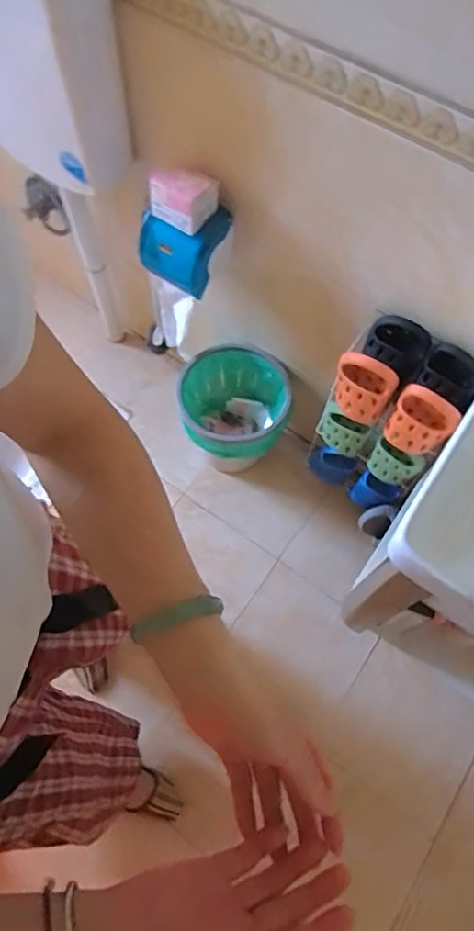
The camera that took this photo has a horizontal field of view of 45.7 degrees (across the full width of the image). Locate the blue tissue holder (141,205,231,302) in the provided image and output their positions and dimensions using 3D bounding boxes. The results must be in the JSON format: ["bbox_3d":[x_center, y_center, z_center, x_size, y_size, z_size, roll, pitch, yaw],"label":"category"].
[{"bbox_3d":[-0.111,-0.422,1.085,0.159,0.144,0.111,28,67,10],"label":"blue tissue holder"}]

